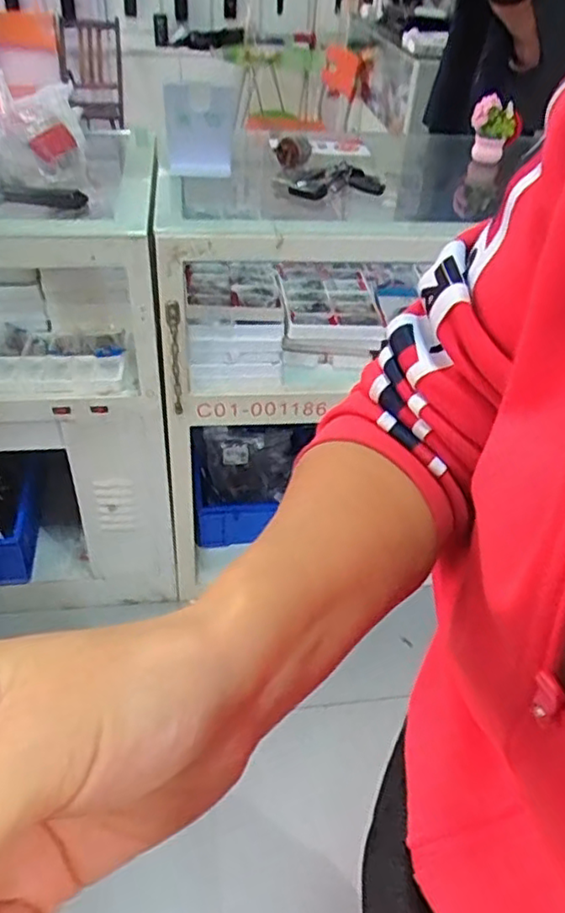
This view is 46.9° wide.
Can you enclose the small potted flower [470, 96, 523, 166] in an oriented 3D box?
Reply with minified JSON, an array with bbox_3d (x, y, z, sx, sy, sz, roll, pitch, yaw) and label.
[{"bbox_3d":[0.410,-0.629,1.255,0.091,0.109,0.083,15,37,12],"label":"small potted flower"}]

